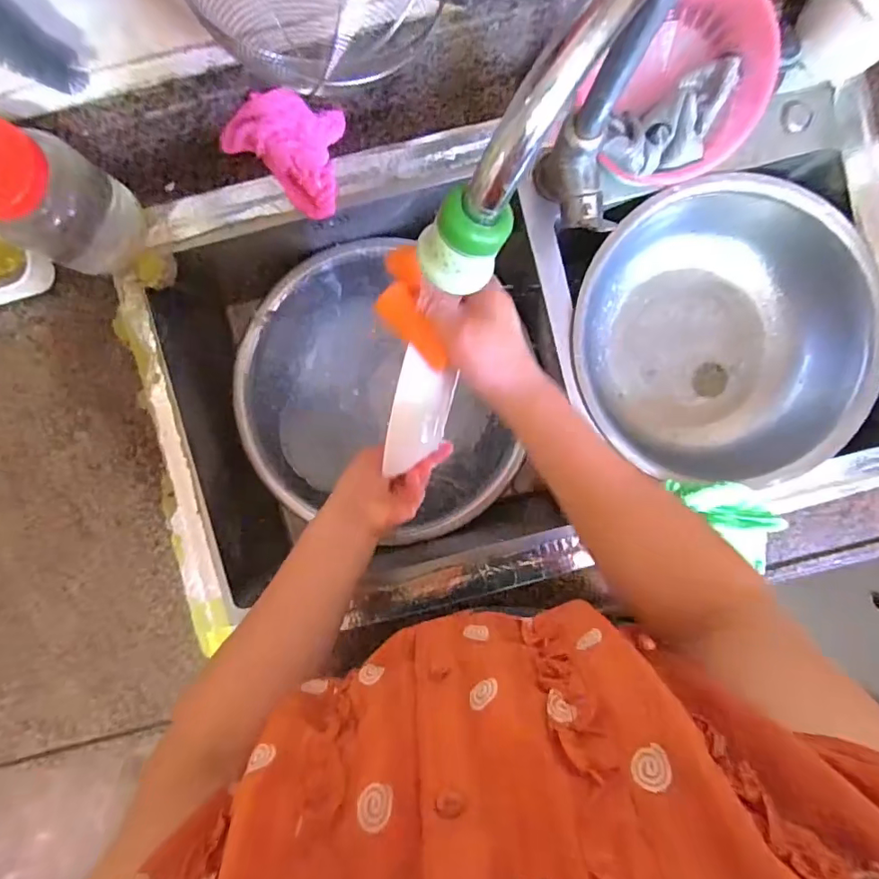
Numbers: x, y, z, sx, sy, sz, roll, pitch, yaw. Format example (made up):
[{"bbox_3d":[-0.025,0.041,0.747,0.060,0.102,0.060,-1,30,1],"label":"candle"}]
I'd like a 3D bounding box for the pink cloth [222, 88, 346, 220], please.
[{"bbox_3d":[-0.144,-0.301,0.506,0.115,0.066,0.095,36,91,-2],"label":"pink cloth"}]

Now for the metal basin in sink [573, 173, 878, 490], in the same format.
[{"bbox_3d":[0.320,-0.116,0.603,0.330,0.109,0.323,0,92,-1],"label":"metal basin in sink"}]

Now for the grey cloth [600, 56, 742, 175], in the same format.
[{"bbox_3d":[0.226,-0.305,0.487,0.147,0.029,0.075,-31,92,0],"label":"grey cloth"}]

